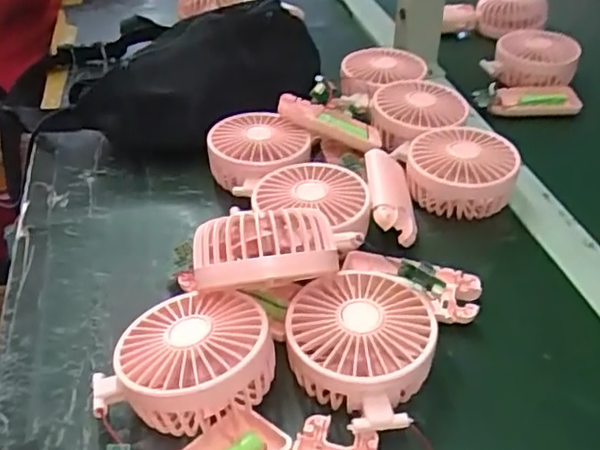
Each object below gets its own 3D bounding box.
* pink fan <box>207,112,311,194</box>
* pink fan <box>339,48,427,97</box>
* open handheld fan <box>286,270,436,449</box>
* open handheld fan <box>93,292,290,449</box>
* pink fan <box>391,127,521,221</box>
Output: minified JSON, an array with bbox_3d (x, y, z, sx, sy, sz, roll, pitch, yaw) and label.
[{"bbox_3d":[-0.039,-0.059,0.549,0.078,0.041,0.085,-1,39,1],"label":"pink fan"},{"bbox_3d":[0.086,-0.154,0.649,0.083,0.031,0.074,-17,41,-18],"label":"pink fan"},{"bbox_3d":[0.028,0.107,0.348,0.096,0.040,0.190,9,53,12],"label":"open handheld fan"},{"bbox_3d":[-0.060,0.100,0.344,0.103,0.054,0.145,-10,40,-11],"label":"open handheld fan"},{"bbox_3d":[0.131,-0.044,0.523,0.087,0.047,0.086,-4,39,-3],"label":"pink fan"}]

